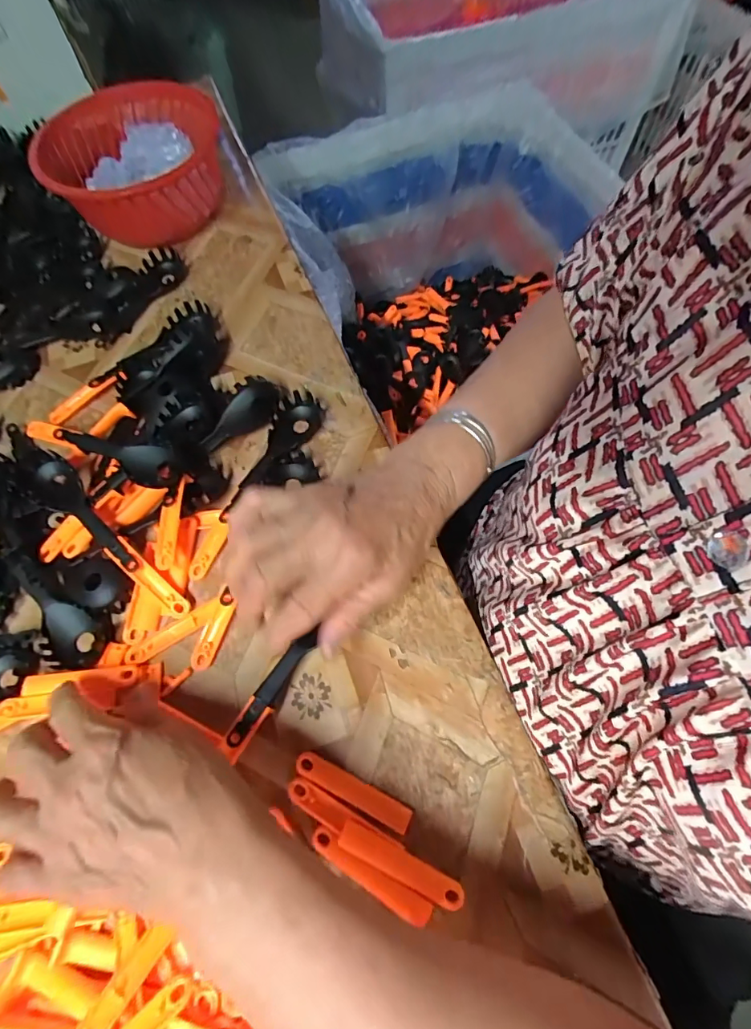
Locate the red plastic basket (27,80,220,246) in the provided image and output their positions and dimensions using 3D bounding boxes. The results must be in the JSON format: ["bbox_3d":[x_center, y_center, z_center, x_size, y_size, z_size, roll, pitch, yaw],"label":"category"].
[{"bbox_3d":[-0.254,-0.370,0.500,0.157,0.080,0.204,-5,64,1],"label":"red plastic basket"}]

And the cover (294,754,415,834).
[{"bbox_3d":[-0.014,0.169,0.286,0.075,0.004,0.015,23,68,14],"label":"cover"}]

